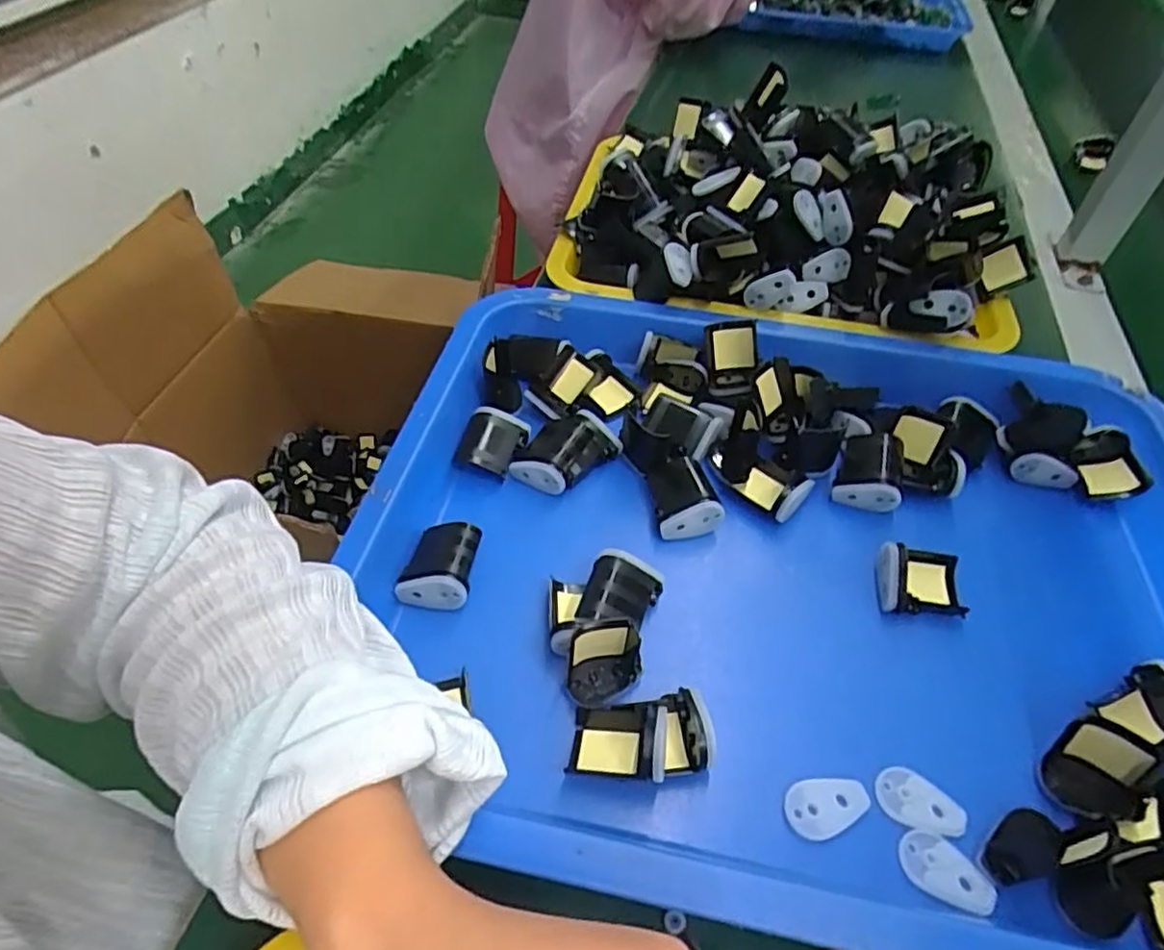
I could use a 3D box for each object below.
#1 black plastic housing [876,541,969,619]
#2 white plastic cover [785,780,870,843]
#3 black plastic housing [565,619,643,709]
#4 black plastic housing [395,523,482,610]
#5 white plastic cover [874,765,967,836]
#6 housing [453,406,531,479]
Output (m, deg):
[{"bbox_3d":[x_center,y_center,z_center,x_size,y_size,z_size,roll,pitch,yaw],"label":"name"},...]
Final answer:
[{"bbox_3d":[0.173,0.053,0.344,0.044,0.019,0.035,3,50,1],"label":"black plastic housing"},{"bbox_3d":[0.102,0.138,0.279,0.036,0.004,0.022,-6,50,-7],"label":"white plastic cover"},{"bbox_3d":[0.010,0.083,0.302,0.033,0.037,0.030,4,50,2],"label":"black plastic housing"},{"bbox_3d":[-0.072,0.045,0.344,0.036,0.024,0.041,5,50,3],"label":"black plastic housing"},{"bbox_3d":[0.141,0.137,0.281,0.035,0.004,0.021,30,55,22],"label":"white plastic cover"},{"bbox_3d":[-0.054,-0.019,0.401,0.037,0.018,0.038,11,50,8],"label":"housing"}]

